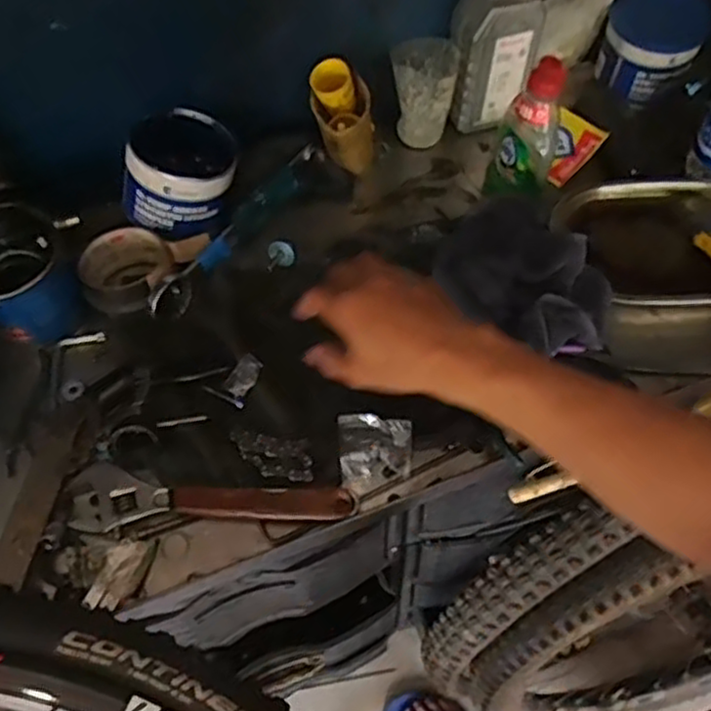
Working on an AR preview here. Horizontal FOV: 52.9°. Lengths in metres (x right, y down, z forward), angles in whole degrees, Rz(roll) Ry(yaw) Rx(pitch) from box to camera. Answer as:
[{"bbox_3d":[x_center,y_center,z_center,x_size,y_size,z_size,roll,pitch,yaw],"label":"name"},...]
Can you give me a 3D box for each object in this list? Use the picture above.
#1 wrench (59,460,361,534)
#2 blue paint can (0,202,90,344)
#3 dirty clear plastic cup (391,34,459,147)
[{"bbox_3d":[-0.120,0.122,0.587,0.236,0.020,0.054,3,58,2],"label":"wrench"},{"bbox_3d":[-0.307,-0.071,0.657,0.099,0.088,0.093,-37,65,-17],"label":"blue paint can"},{"bbox_3d":[0.072,-0.281,0.769,0.067,0.091,0.072,-1,60,2],"label":"dirty clear plastic cup"}]

